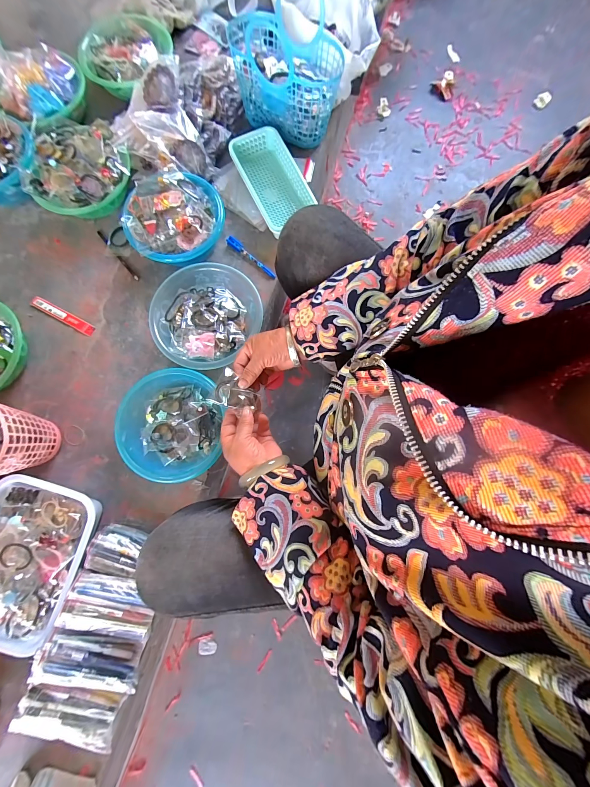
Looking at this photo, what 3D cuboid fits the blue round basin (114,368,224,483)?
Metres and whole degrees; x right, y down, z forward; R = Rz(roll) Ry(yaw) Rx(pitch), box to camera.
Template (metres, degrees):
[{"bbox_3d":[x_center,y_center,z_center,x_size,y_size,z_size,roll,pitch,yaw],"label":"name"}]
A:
[{"bbox_3d":[-0.257,0.067,0.617,0.207,0.077,0.223,-1,79,0],"label":"blue round basin"}]

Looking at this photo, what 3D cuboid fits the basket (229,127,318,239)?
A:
[{"bbox_3d":[-0.052,-0.529,0.731,0.132,0.057,0.265,-26,80,-5],"label":"basket"}]

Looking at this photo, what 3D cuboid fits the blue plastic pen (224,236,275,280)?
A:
[{"bbox_3d":[-0.108,-0.339,0.722,0.153,0.015,0.022,40,81,7],"label":"blue plastic pen"}]

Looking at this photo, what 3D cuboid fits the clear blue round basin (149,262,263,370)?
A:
[{"bbox_3d":[-0.205,-0.173,0.664,0.216,0.069,0.238,29,80,5],"label":"clear blue round basin"}]

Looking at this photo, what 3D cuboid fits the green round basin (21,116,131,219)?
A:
[{"bbox_3d":[-0.515,-0.547,0.724,0.232,0.095,0.249,0,79,0],"label":"green round basin"}]

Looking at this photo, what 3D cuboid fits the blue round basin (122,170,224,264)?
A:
[{"bbox_3d":[-0.281,-0.396,0.690,0.209,0.089,0.214,0,79,0],"label":"blue round basin"}]

